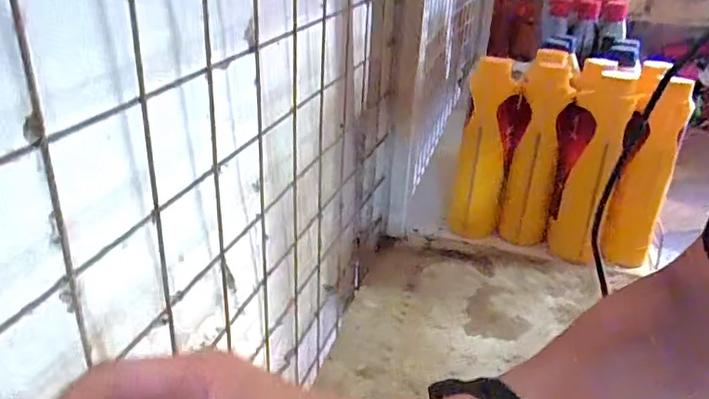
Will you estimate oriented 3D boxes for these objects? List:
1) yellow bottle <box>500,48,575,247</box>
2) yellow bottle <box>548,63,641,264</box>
[{"bbox_3d":[0.249,-0.063,0.777,0.070,0.247,0.091,8,27,14],"label":"yellow bottle"},{"bbox_3d":[0.311,-0.046,0.759,0.067,0.242,0.103,10,27,18],"label":"yellow bottle"}]

